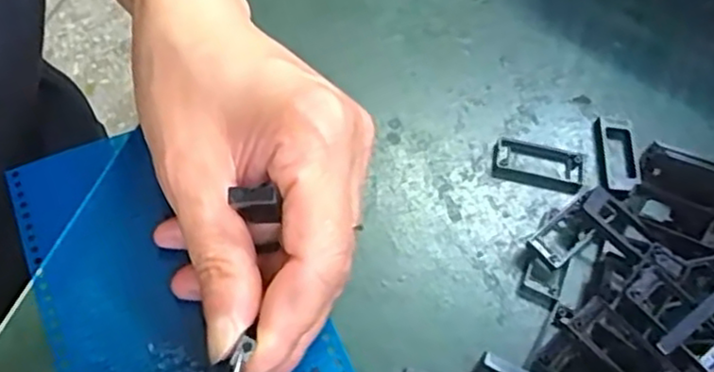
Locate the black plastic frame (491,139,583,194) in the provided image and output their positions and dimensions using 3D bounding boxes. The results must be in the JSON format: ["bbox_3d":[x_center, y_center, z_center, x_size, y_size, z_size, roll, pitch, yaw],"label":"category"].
[{"bbox_3d":[0.074,-0.009,0.286,0.036,0.004,0.019,15,61,0],"label":"black plastic frame"}]

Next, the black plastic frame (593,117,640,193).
[{"bbox_3d":[0.108,-0.012,0.290,0.017,0.005,0.036,7,62,-5],"label":"black plastic frame"}]

